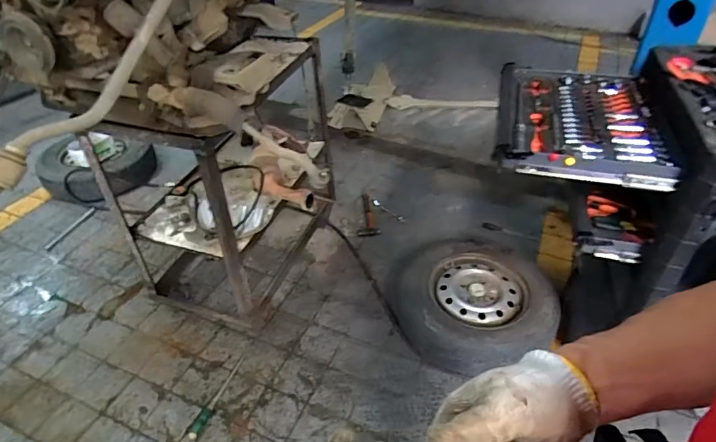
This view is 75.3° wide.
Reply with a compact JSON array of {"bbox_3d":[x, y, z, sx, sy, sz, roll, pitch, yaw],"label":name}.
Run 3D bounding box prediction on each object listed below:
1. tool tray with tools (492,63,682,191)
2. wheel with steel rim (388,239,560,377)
[{"bbox_3d":[0.609,-0.299,1.313,0.405,0.054,0.566,10,40,12],"label":"tool tray with tools"},{"bbox_3d":[0.427,0.315,1.770,0.588,0.162,0.533,3,40,4],"label":"wheel with steel rim"}]

